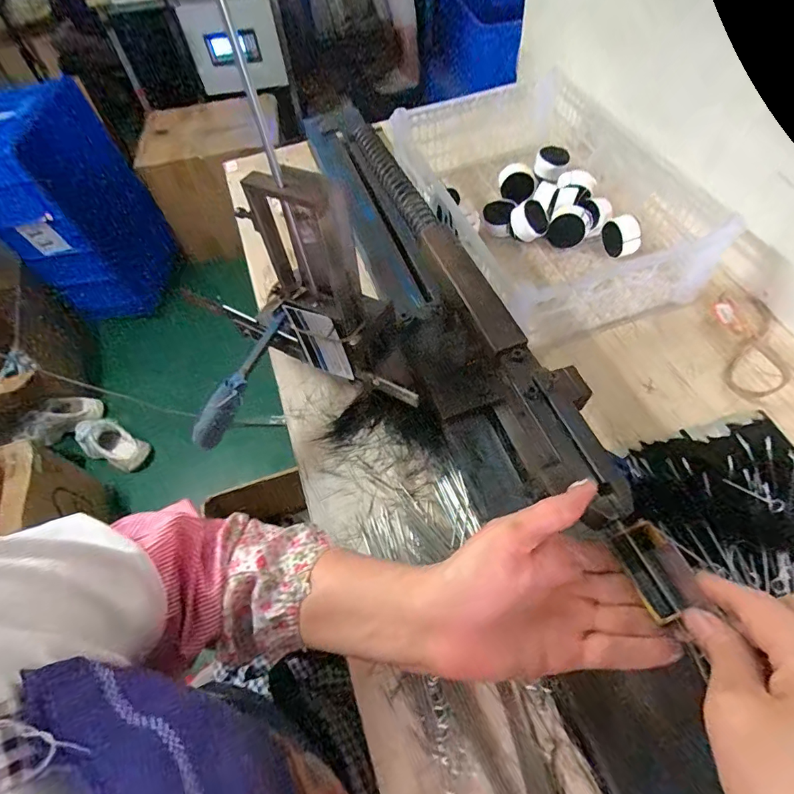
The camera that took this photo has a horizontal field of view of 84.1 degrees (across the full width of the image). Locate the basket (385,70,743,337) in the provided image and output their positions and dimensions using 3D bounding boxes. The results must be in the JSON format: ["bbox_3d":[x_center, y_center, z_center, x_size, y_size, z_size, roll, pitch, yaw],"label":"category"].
[{"bbox_3d":[0.206,-0.267,0.609,0.307,0.122,0.398,-22,58,-10],"label":"basket"}]

